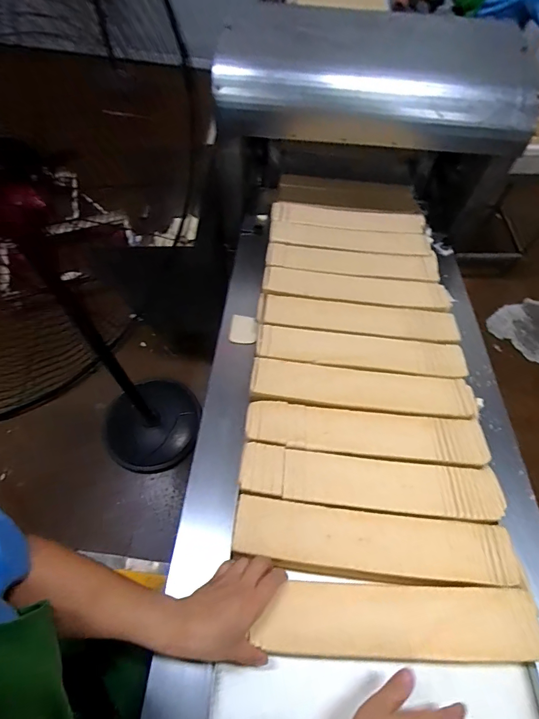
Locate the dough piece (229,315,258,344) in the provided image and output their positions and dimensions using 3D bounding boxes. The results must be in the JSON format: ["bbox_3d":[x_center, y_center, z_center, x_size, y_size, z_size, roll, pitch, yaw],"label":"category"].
[{"bbox_3d":[-0.051,-0.065,0.788,0.055,0.011,0.076,4,54,0],"label":"dough piece"}]

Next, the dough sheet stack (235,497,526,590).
[{"bbox_3d":[0.143,0.263,0.545,0.375,0.051,0.082,6,54,1],"label":"dough sheet stack"}]

